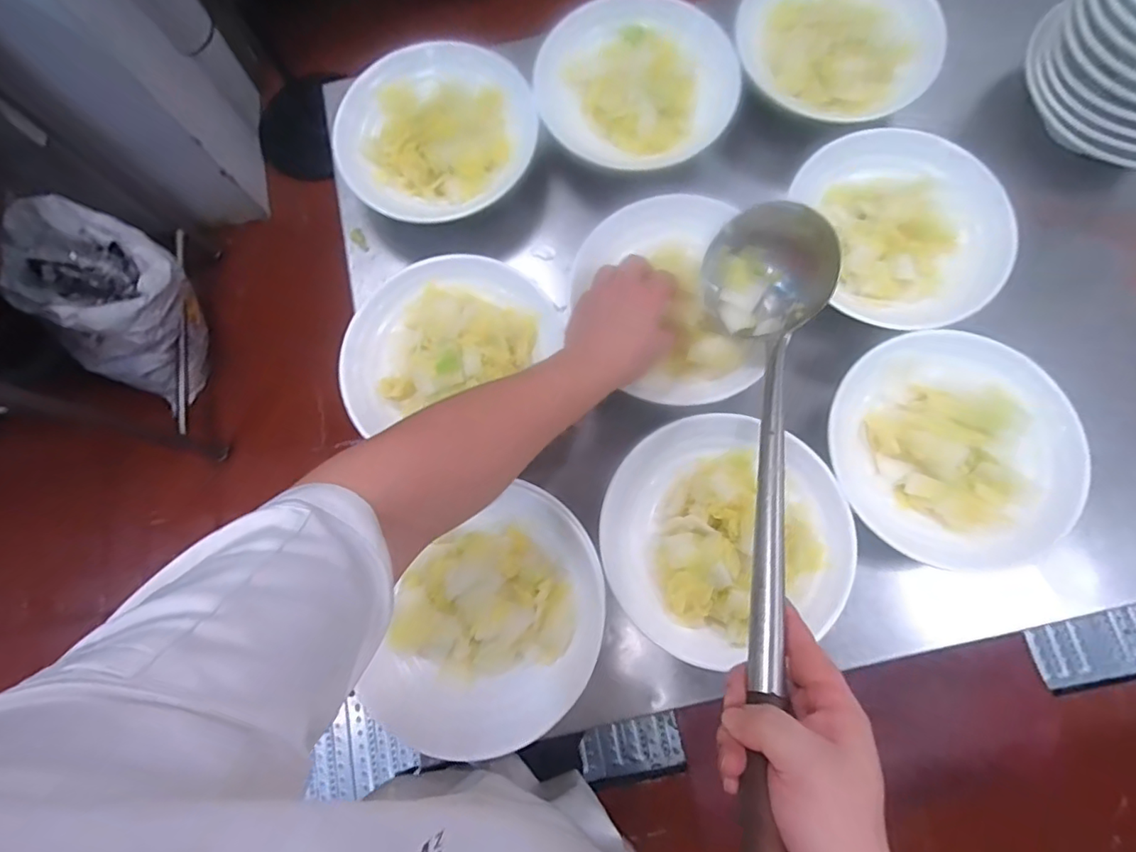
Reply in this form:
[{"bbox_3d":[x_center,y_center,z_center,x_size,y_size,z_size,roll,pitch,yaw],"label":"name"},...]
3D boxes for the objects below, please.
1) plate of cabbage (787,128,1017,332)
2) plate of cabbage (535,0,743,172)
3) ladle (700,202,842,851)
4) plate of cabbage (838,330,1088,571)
[{"bbox_3d":[0.338,-0.201,0.548,0.181,0.056,0.209,-15,76,-2],"label":"plate of cabbage"},{"bbox_3d":[0.075,-0.379,0.592,0.213,0.036,0.190,-10,98,4],"label":"plate of cabbage"},{"bbox_3d":[0.129,0.038,0.399,0.093,0.085,0.489,13,64,5],"label":"ladle"},{"bbox_3d":[0.359,0.023,0.511,0.182,0.070,0.231,-44,79,-9],"label":"plate of cabbage"}]

